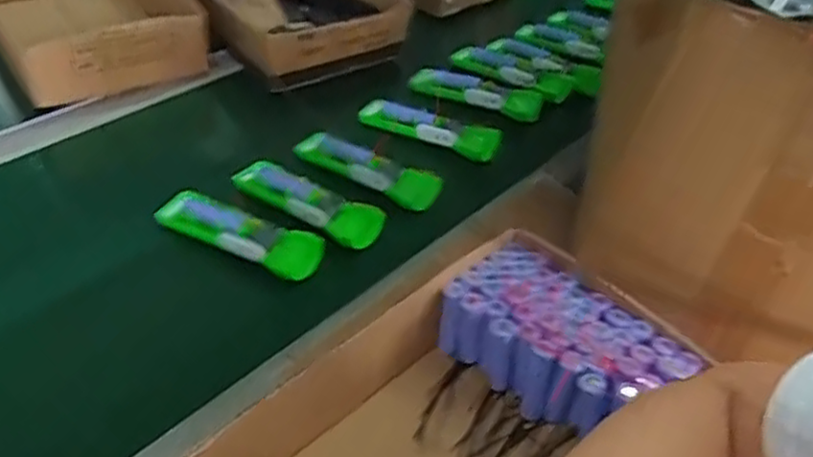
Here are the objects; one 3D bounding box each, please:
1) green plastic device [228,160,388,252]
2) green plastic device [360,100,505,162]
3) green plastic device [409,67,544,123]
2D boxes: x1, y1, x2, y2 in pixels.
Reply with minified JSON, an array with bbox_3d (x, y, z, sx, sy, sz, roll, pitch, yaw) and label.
[{"bbox_3d":[-0.098,-0.034,0.713,0.169,0.023,0.051,26,46,21],"label":"green plastic device"},{"bbox_3d":[0.025,-0.115,0.822,0.160,0.047,0.028,14,43,9],"label":"green plastic device"},{"bbox_3d":[0.083,-0.168,0.885,0.162,0.041,0.029,16,43,11],"label":"green plastic device"}]

